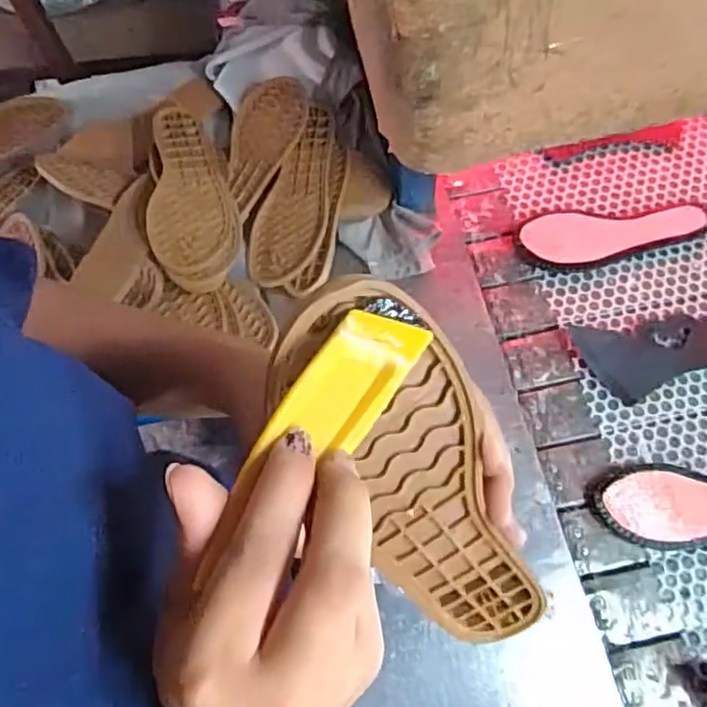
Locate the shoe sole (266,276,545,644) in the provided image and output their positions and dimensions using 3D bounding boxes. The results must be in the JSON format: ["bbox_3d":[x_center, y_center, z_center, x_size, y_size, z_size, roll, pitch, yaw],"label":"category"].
[{"bbox_3d":[0.035,0.074,0.299,0.068,0.242,0.027,-34,32,-12],"label":"shoe sole"}]

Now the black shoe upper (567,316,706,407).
[{"bbox_3d":[0.354,-0.009,0.696,0.200,0.018,0.093,-11,68,-1],"label":"black shoe upper"}]

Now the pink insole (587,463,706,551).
[{"bbox_3d":[0.360,0.151,0.632,0.234,0.011,0.079,-1,68,3],"label":"pink insole"}]

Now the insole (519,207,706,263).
[{"bbox_3d":[0.311,-0.144,0.755,0.216,0.009,0.060,-6,68,1],"label":"insole"}]

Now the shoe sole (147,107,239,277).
[{"bbox_3d":[-0.186,-0.191,0.723,0.090,0.029,0.244,-10,68,-1],"label":"shoe sole"}]

